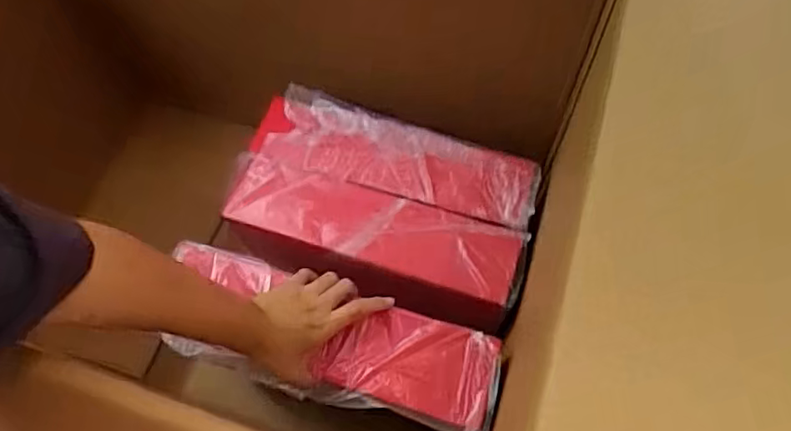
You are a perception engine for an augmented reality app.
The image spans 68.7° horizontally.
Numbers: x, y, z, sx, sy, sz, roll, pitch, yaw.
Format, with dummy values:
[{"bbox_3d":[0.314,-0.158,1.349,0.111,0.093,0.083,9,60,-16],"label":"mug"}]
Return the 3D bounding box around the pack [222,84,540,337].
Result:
[{"bbox_3d":[-0.019,-0.018,0.711,0.365,0.056,0.219,18,66,11],"label":"pack"}]

